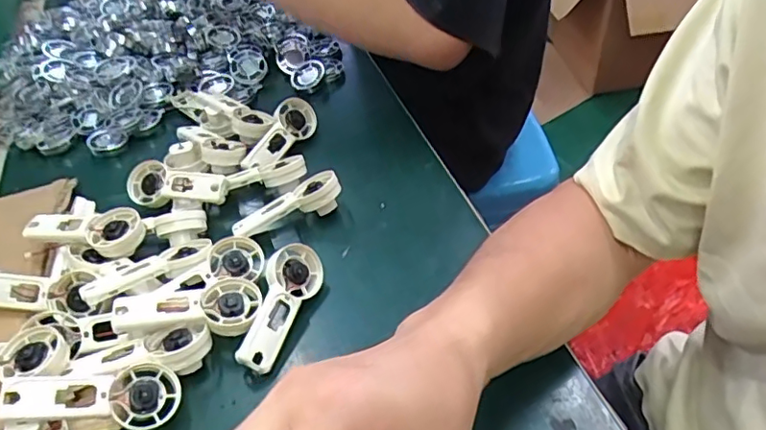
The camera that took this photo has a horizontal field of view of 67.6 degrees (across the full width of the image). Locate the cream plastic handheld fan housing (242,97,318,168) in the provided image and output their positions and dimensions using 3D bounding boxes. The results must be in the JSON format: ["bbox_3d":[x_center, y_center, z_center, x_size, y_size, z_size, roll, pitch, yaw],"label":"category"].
[{"bbox_3d":[-0.095,-0.076,0.532,0.017,0.038,0.098,-14,30,47],"label":"cream plastic handheld fan housing"}]

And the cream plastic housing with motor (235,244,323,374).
[{"bbox_3d":[-0.074,0.061,0.398,0.018,0.040,0.095,-25,29,44],"label":"cream plastic housing with motor"}]

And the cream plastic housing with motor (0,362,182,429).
[{"bbox_3d":[-0.172,0.107,0.341,0.094,0.022,0.043,7,37,-28],"label":"cream plastic housing with motor"}]

